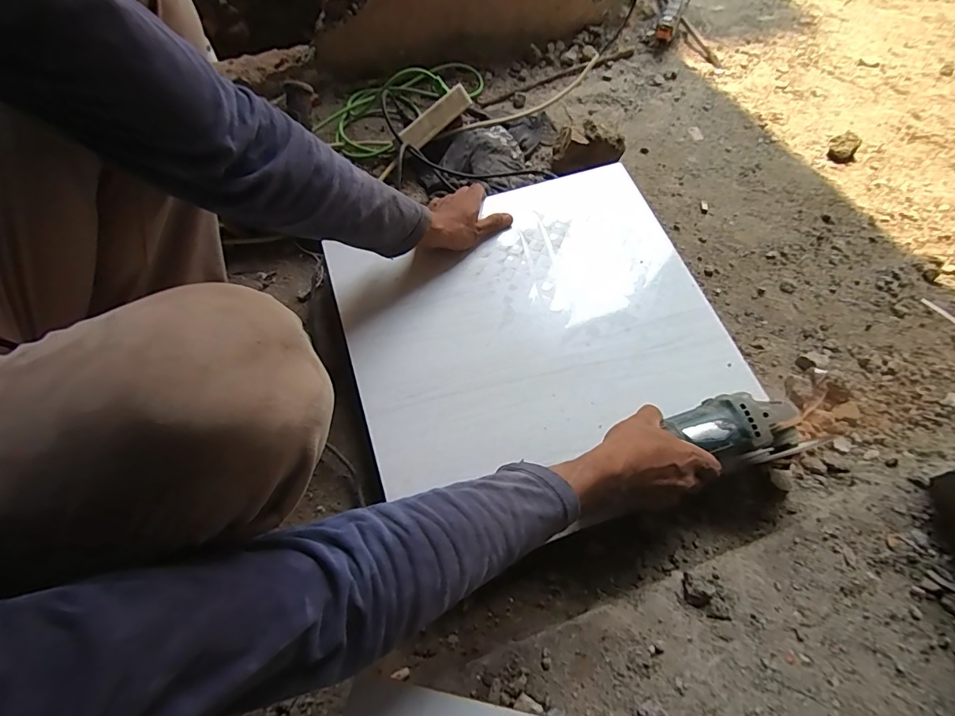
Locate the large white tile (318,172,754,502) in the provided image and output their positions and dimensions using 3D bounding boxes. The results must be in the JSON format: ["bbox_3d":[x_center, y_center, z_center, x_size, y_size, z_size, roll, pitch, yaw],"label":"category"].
[{"bbox_3d":[0.066,-0.072,0.627,0.492,0.009,0.410,-17,68,-8],"label":"large white tile"}]

